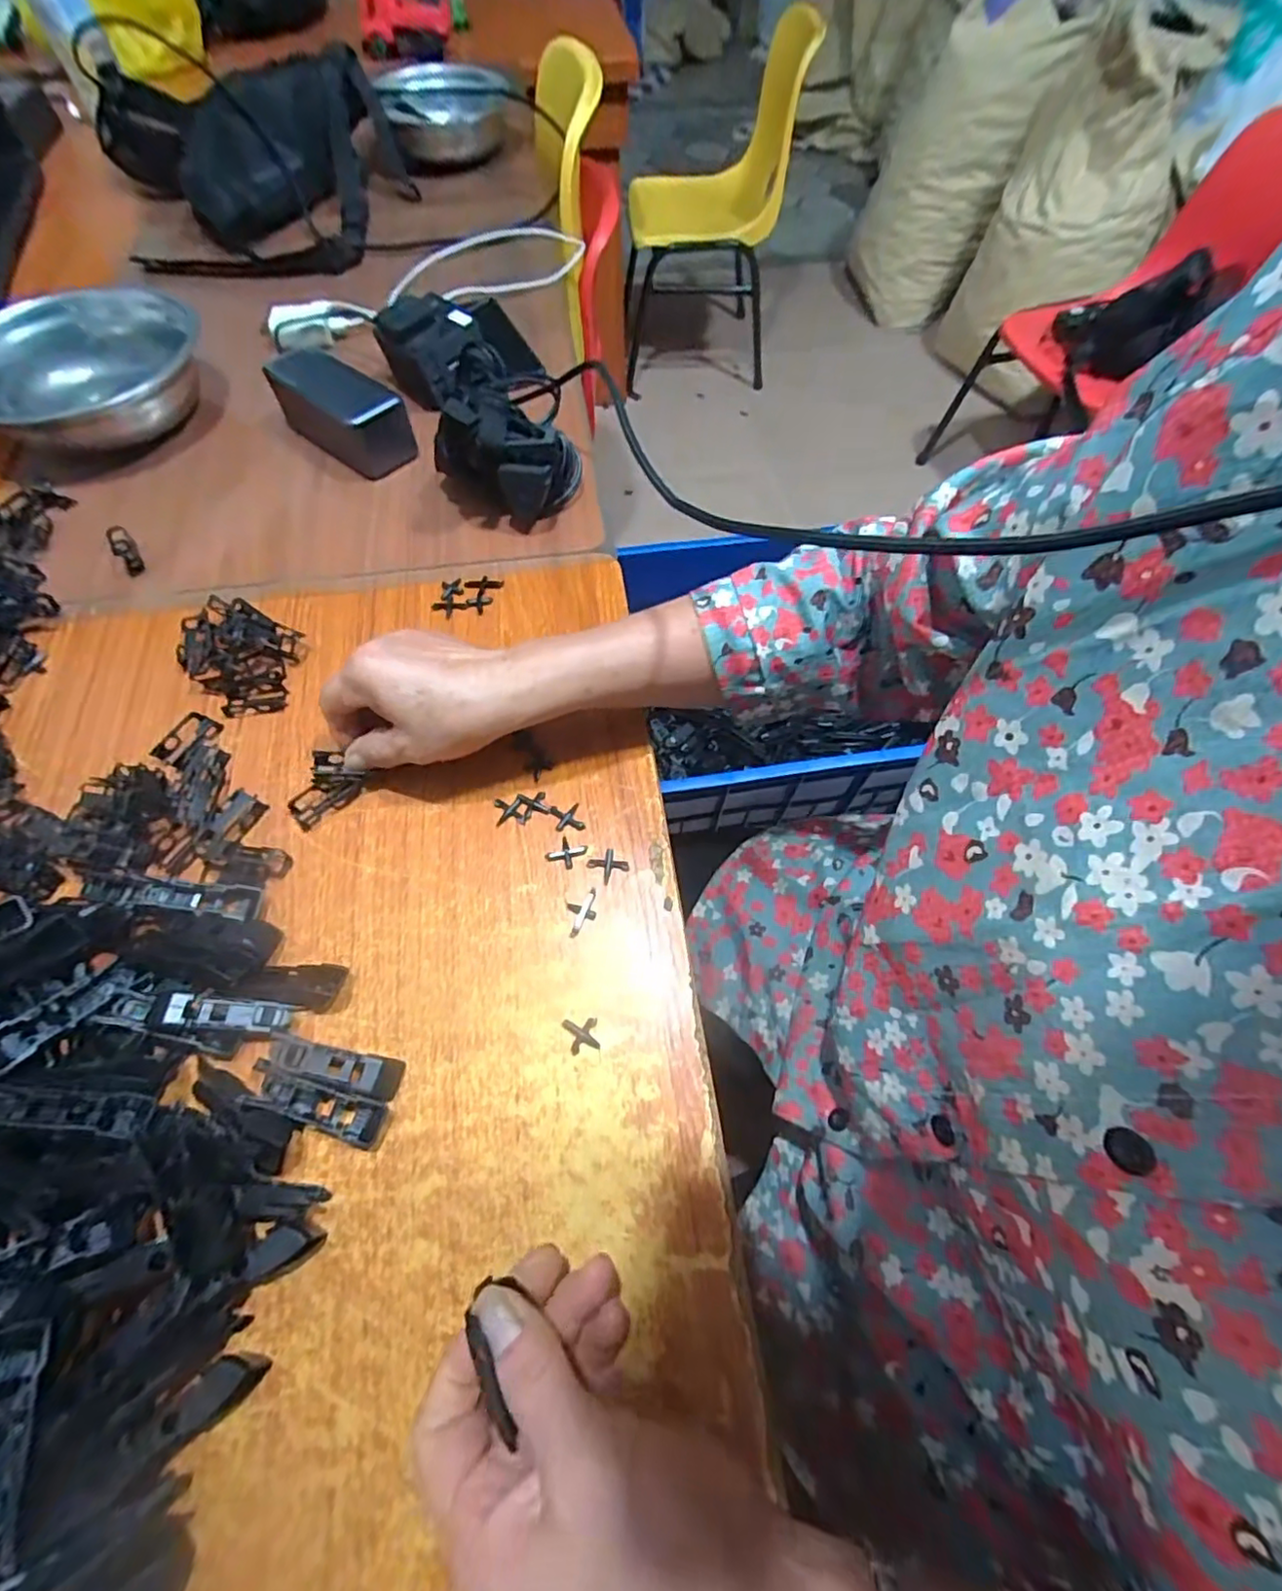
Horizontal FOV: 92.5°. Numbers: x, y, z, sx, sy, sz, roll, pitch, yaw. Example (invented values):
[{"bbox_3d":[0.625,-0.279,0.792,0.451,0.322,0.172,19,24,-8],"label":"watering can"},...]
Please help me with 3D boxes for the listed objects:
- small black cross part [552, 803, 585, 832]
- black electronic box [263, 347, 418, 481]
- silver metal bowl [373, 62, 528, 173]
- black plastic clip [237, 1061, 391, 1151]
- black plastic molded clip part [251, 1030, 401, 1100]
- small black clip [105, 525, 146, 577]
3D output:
[{"bbox_3d":[-0.045,0.013,0.374,0.017,0.004,0.020,-14,63,-9],"label":"small black cross part"},{"bbox_3d":[-0.263,-0.339,0.536,0.130,0.051,0.056,37,70,18],"label":"black electronic box"},{"bbox_3d":[-0.269,-0.939,0.849,0.173,0.064,0.154,-28,67,-12],"label":"silver metal bowl"},{"bbox_3d":[-0.156,0.149,0.297,0.066,0.016,0.020,17,62,7],"label":"black plastic clip"},{"bbox_3d":[-0.153,0.134,0.304,0.066,0.017,0.018,11,62,4],"label":"black plastic molded clip part"},{"bbox_3d":[-0.396,-0.189,0.471,0.013,0.020,0.035,-28,66,-16],"label":"small black clip"}]

